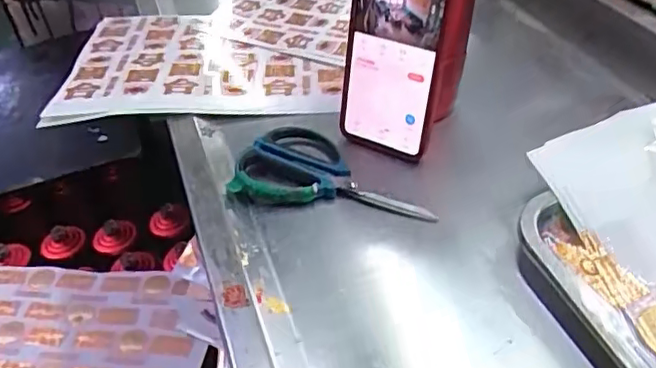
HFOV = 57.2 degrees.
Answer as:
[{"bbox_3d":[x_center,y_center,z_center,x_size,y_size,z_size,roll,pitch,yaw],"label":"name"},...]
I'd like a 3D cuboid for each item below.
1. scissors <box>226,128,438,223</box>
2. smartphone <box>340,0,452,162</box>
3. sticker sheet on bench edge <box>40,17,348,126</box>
[{"bbox_3d":[0.006,-0.010,0.486,0.158,0.013,0.087,7,41,12],"label":"scissors"},{"bbox_3d":[0.050,-0.104,0.479,0.079,0.161,0.016,20,30,26],"label":"smartphone"},{"bbox_3d":[-0.127,-0.130,0.631,0.273,0.011,0.202,-2,40,1],"label":"sticker sheet on bench edge"}]

